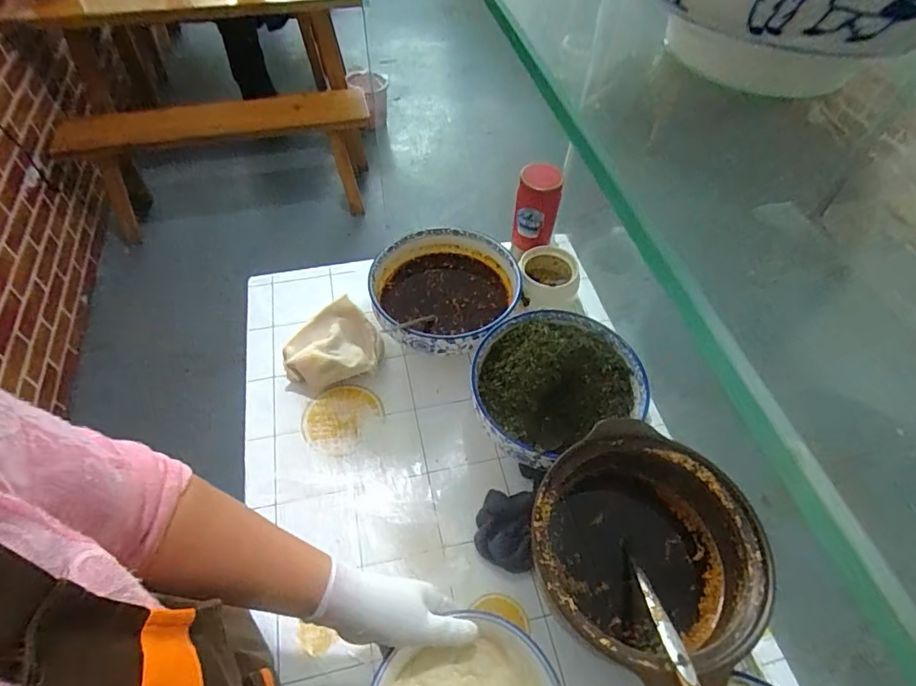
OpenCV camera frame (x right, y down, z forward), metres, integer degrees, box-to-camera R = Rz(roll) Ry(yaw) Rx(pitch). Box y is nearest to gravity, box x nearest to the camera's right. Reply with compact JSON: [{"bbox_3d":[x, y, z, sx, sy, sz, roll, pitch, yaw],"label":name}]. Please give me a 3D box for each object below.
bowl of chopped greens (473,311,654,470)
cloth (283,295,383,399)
[{"bbox_3d":[0.132,0.068,0.717,0.233,0.100,0.211,-22,57,-16],"label":"bowl of chopped greens"},{"bbox_3d":[-0.199,-0.001,0.793,0.150,0.043,0.152,-19,57,-14],"label":"cloth"}]

